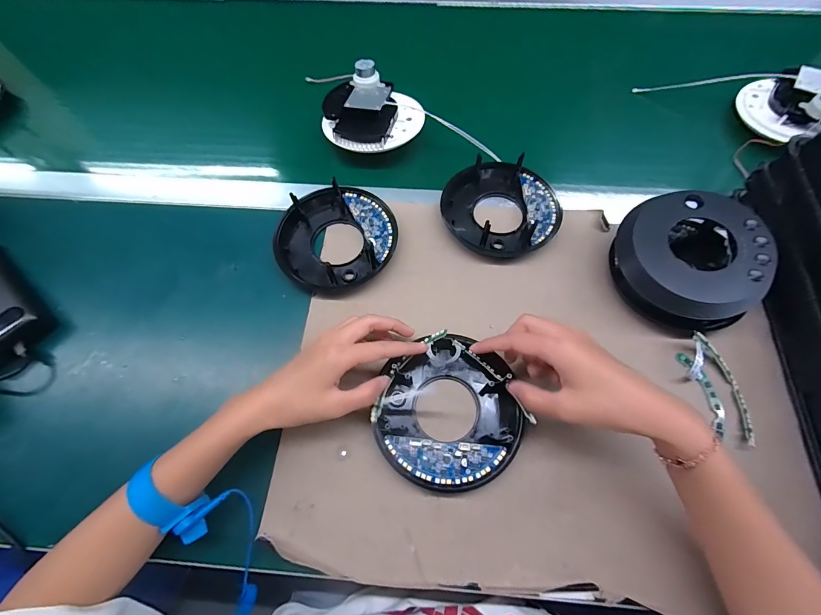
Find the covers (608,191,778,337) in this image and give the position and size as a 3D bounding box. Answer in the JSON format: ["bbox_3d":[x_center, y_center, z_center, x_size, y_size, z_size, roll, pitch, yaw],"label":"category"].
[{"bbox_3d":[0.265,-0.043,0.345,0.112,0.065,0.124,-27,68,-9],"label":"covers"}]

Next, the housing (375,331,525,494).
[{"bbox_3d":[0.033,0.091,0.313,0.122,0.031,0.122,-1,67,2],"label":"housing"}]

